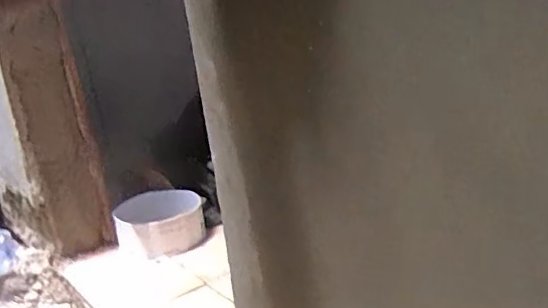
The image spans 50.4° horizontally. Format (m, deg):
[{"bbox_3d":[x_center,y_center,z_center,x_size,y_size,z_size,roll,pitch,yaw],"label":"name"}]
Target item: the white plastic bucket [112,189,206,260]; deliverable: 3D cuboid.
[{"bbox_3d":[-0.230,0.146,1.211,0.177,0.092,0.178,7,23,41],"label":"white plastic bucket"}]

